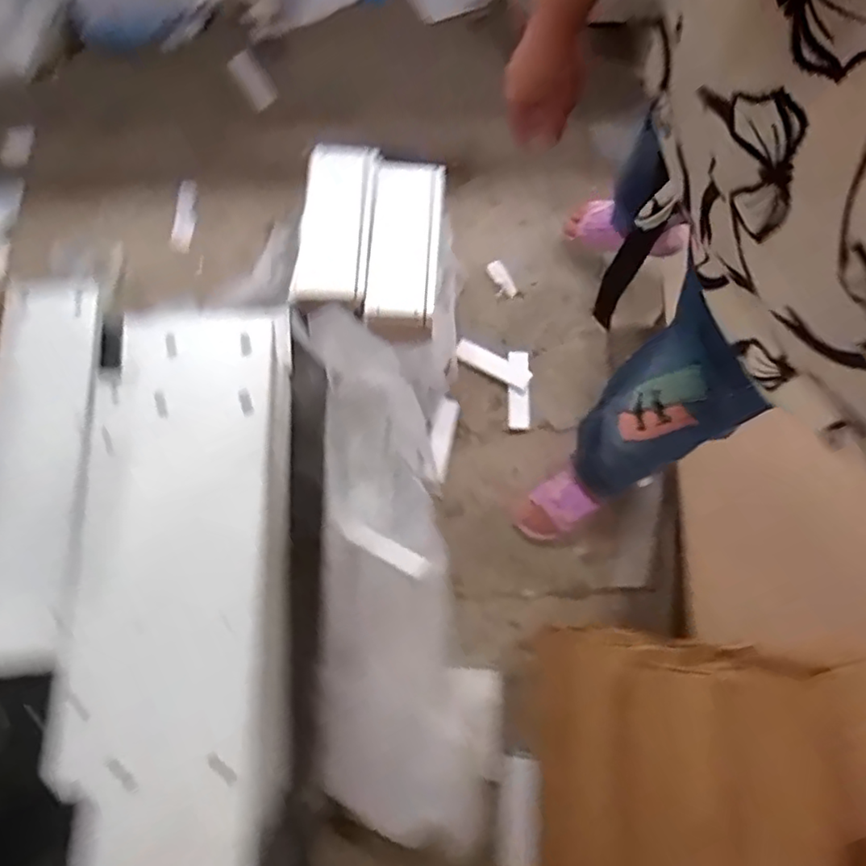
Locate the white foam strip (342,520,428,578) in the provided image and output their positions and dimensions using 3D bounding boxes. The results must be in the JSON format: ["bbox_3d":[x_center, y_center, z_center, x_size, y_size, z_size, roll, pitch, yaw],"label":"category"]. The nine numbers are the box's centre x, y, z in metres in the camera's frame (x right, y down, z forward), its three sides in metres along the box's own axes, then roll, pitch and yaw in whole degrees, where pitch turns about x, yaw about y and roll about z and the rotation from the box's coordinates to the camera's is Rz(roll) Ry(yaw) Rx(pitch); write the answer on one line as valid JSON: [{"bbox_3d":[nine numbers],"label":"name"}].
[{"bbox_3d":[-0.086,0.205,1.103,0.165,0.009,0.036,28,61,-1],"label":"white foam strip"}]

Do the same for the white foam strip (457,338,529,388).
[{"bbox_3d":[0.122,-0.143,1.264,0.157,0.011,0.050,26,62,1],"label":"white foam strip"}]

